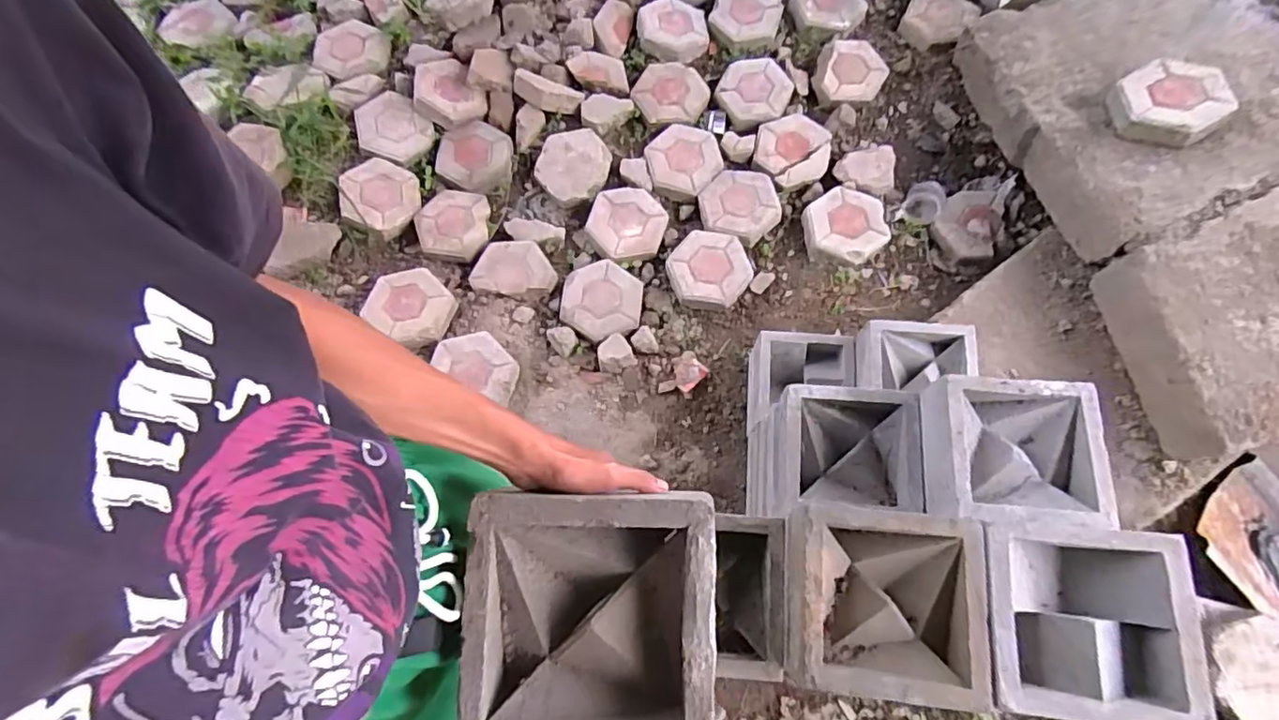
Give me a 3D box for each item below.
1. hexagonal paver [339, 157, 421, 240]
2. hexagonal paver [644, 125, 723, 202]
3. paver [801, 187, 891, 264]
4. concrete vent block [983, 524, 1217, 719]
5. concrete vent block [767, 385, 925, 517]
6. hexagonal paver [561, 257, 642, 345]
[{"bbox_3d":[-0.681,-0.431,1.553,0.198,0.061,0.194,22,75,8],"label":"hexagonal paver"},{"bbox_3d":[0.123,-0.531,1.610,0.192,0.066,0.211,-18,73,-4],"label":"hexagonal paver"},{"bbox_3d":[0.523,-0.346,1.508,0.198,0.058,0.213,-6,73,-1],"label":"paver"},{"bbox_3d":[0.482,0.284,0.647,0.187,0.082,0.190,4,72,3],"label":"concrete vent block"},{"bbox_3d":[0.321,0.142,0.934,0.208,0.089,0.181,4,72,3],"label":"concrete vent block"},{"bbox_3d":[-0.093,-0.150,1.482,0.192,0.055,0.204,6,73,3],"label":"hexagonal paver"}]

